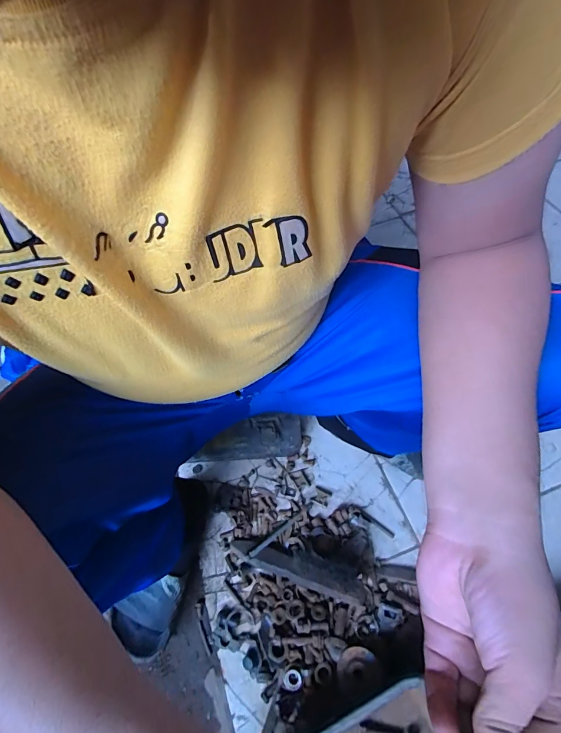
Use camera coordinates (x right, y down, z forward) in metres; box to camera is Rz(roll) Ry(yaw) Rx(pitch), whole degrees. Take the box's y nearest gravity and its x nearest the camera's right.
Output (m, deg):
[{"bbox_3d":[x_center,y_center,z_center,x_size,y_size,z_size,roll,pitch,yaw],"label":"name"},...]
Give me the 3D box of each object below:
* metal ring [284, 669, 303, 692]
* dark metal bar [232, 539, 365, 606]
[{"bbox_3d":[0.020,0.497,0.596,0.029,0.004,0.027,-3,60,5],"label":"metal ring"},{"bbox_3d":[0.022,0.346,0.657,0.250,0.049,0.052,7,63,24],"label":"dark metal bar"}]

